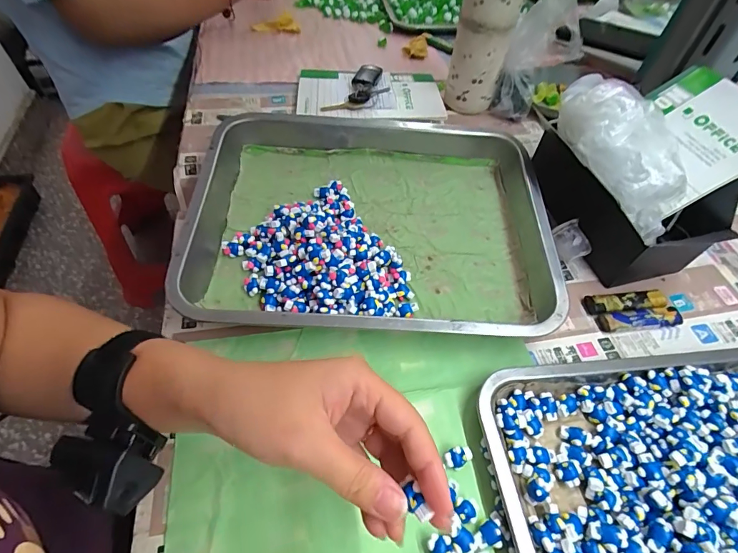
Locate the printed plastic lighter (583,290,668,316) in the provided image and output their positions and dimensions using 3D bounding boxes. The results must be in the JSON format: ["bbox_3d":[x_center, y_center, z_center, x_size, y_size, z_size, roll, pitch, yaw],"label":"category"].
[{"bbox_3d":[0.258,0.026,0.399,0.081,0.013,0.023,-4,54,-8],"label":"printed plastic lighter"}]

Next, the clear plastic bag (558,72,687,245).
[{"bbox_3d":[0.254,-0.122,0.396,0.077,0.063,0.174,-20,78,-19],"label":"clear plastic bag"}]

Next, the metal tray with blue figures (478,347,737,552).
[{"bbox_3d":[0.243,0.152,0.281,0.292,0.041,0.203,-3,54,-7],"label":"metal tray with blue figures"}]

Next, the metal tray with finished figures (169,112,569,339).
[{"bbox_3d":[-0.010,-0.066,0.417,0.370,0.048,0.287,3,53,-3],"label":"metal tray with finished figures"}]

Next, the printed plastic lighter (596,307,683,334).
[{"bbox_3d":[0.265,0.042,0.387,0.081,0.014,0.019,-5,54,-8],"label":"printed plastic lighter"}]

